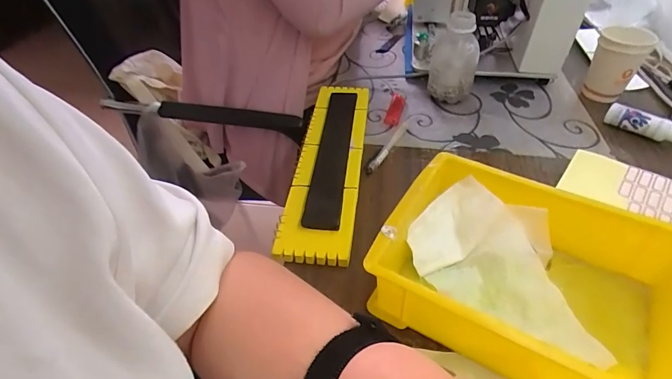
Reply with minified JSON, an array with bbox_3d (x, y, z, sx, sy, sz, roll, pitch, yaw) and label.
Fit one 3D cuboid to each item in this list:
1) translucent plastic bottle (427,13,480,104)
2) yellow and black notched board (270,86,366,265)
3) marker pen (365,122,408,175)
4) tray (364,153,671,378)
[{"bbox_3d":[0.184,-0.204,0.609,0.065,0.128,0.081,7,44,9],"label":"translucent plastic bottle"},{"bbox_3d":[-0.007,-0.046,0.517,0.080,0.016,0.342,4,44,6],"label":"yellow and black notched board"},{"bbox_3d":[0.074,-0.062,0.542,0.012,0.011,0.126,22,48,23],"label":"marker pen"},{"bbox_3d":[0.171,0.075,0.346,0.254,0.071,0.173,22,48,23],"label":"tray"}]

